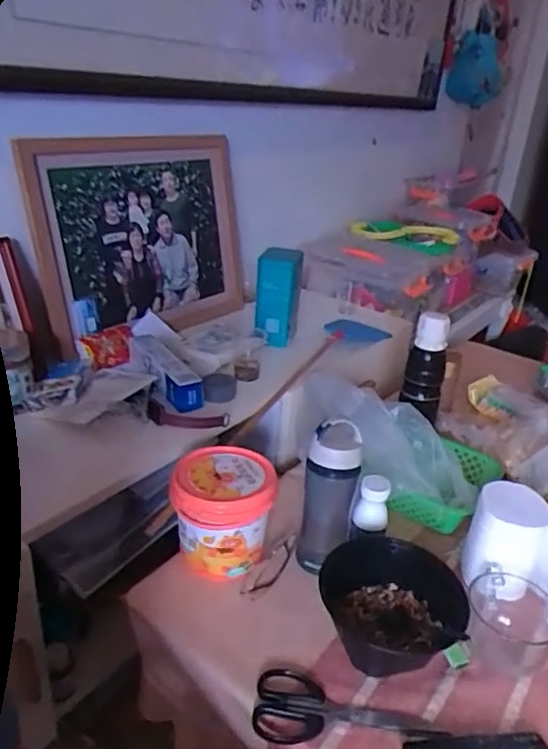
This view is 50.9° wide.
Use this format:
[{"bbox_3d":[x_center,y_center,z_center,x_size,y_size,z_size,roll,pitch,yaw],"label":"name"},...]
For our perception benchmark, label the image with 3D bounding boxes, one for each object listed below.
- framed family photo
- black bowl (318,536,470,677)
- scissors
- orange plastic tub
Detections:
[{"bbox_3d":[-0.232,-0.270,1.148,0.040,0.364,0.505,13,26,39],"label":"framed family photo"},{"bbox_3d":[0.143,0.265,0.688,0.173,0.077,0.149,8,27,8],"label":"black bowl"},{"bbox_3d":[0.076,0.349,0.603,0.190,0.010,0.071,4,27,1],"label":"scissors"},{"bbox_3d":[-0.066,0.181,0.767,0.129,0.124,0.127,3,27,-2],"label":"orange plastic tub"}]

